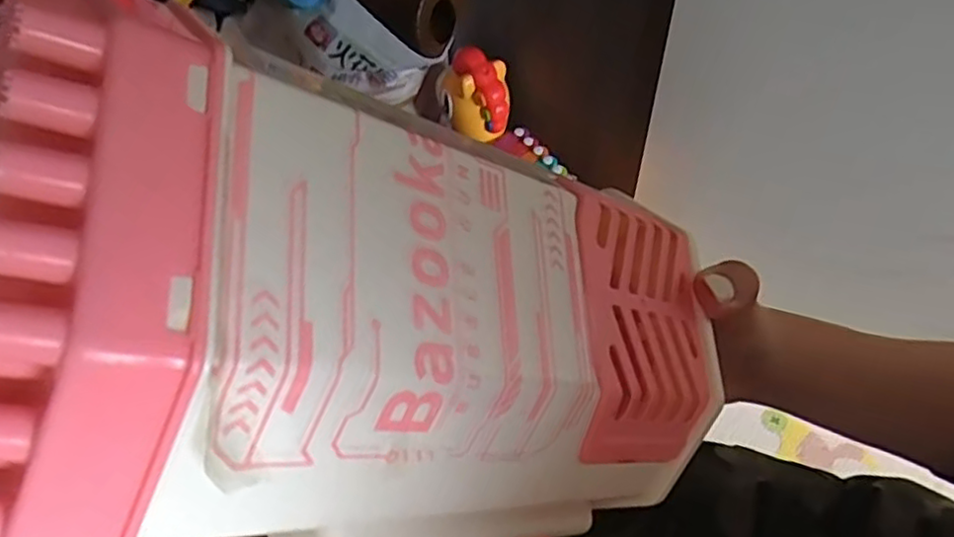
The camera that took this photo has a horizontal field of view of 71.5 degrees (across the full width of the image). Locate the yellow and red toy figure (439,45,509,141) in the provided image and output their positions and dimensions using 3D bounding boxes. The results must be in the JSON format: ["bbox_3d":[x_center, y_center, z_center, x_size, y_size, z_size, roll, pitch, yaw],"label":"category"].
[{"bbox_3d":[-0.003,-0.196,0.741,0.072,0.087,0.058,-5,54,0],"label":"yellow and red toy figure"}]

